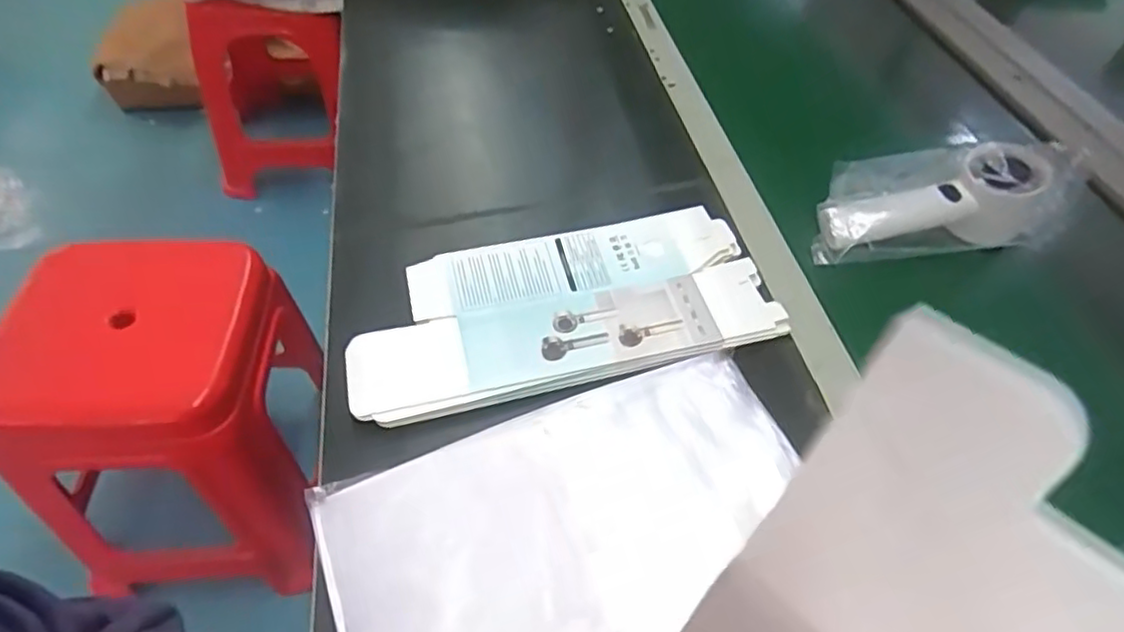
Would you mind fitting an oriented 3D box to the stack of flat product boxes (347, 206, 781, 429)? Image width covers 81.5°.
[{"bbox_3d":[-0.001,-0.005,0.444,0.277,0.016,0.123,-10,54,-13],"label":"stack of flat product boxes"}]

